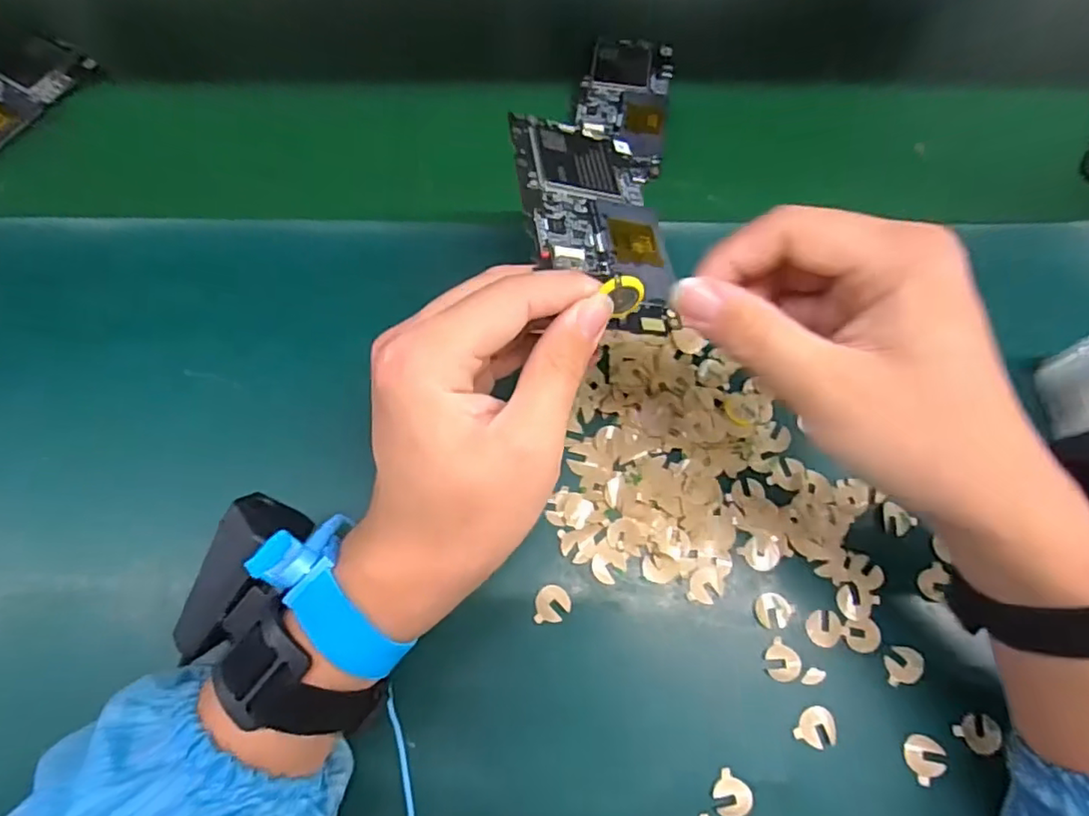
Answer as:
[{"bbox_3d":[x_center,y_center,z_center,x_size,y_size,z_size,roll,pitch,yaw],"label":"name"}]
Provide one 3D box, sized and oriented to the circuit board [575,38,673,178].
[{"bbox_3d":[0.056,-0.216,0.423,0.062,0.008,0.122,8,68,5],"label":"circuit board"}]

